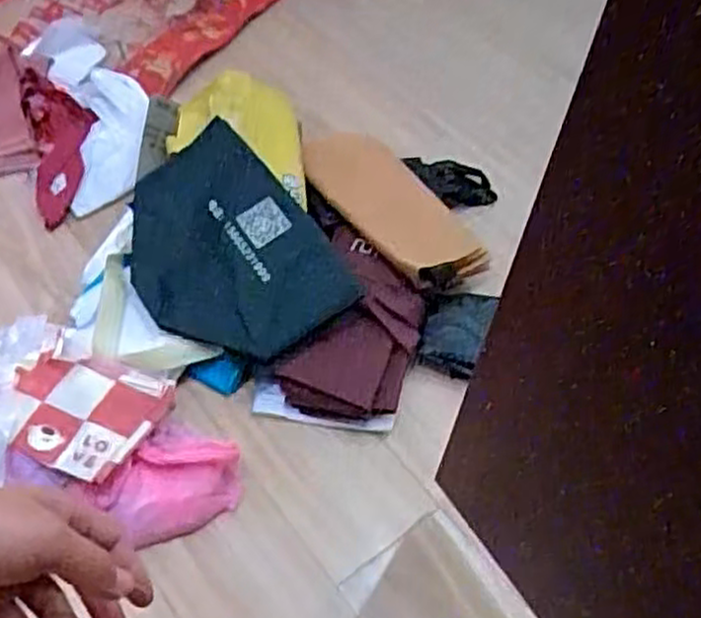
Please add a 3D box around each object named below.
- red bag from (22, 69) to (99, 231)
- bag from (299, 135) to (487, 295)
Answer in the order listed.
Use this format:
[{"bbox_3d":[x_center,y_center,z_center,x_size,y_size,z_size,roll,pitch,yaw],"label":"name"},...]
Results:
[{"bbox_3d":[-0.367,-0.207,0.980,0.084,0.033,0.234,-9,74,-10],"label":"red bag"},{"bbox_3d":[0.049,-0.132,0.946,0.136,0.038,0.307,-31,57,-31],"label":"bag"}]

